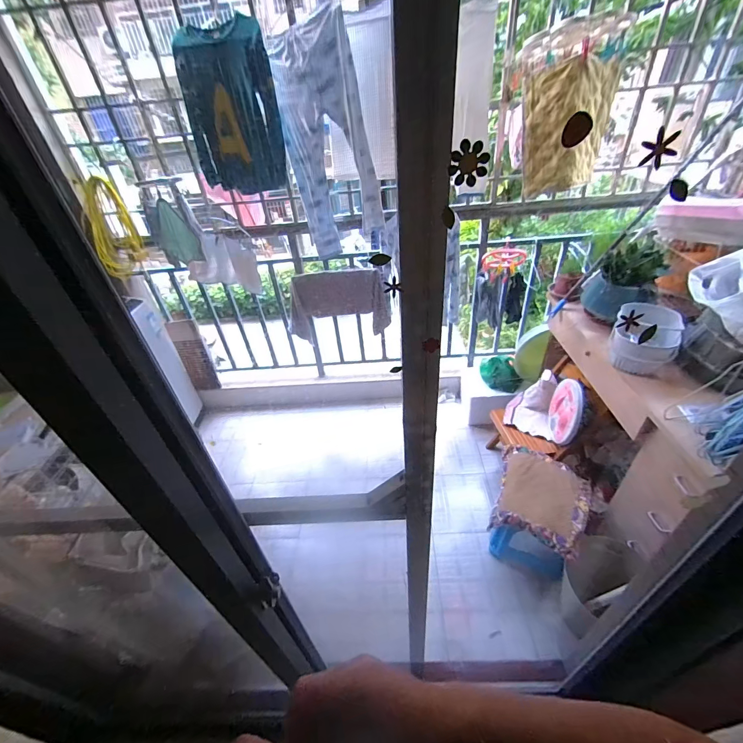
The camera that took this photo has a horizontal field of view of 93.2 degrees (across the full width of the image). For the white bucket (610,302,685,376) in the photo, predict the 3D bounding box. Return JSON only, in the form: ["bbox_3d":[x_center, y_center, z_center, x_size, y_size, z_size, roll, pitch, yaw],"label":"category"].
[{"bbox_3d":[0.959,-0.120,1.234,0.193,0.183,0.200,25,48,34],"label":"white bucket"}]

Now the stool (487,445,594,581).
[{"bbox_3d":[0.682,0.578,1.466,0.334,0.329,0.403,17,43,27],"label":"stool"}]

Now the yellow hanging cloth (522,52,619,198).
[{"bbox_3d":[0.710,-0.902,1.315,0.283,0.388,0.302,13,42,24],"label":"yellow hanging cloth"}]

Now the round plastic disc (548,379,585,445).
[{"bbox_3d":[0.870,0.186,1.571,0.059,0.237,0.272,7,71,-1],"label":"round plastic disc"}]

